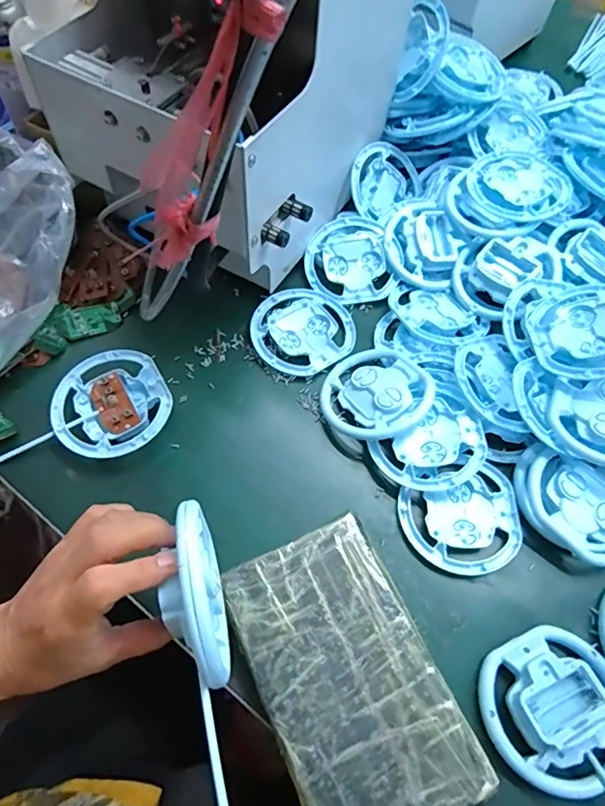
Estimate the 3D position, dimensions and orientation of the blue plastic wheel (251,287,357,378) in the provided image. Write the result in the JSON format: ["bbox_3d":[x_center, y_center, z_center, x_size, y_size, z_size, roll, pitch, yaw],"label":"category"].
[{"bbox_3d":[0.000,-0.076,0.534,0.108,0.014,0.101,1,61,-2],"label":"blue plastic wheel"}]

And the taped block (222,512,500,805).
[{"bbox_3d":[0.031,0.197,0.371,0.120,0.023,0.200,-22,64,-14],"label":"taped block"}]

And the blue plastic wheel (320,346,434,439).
[{"bbox_3d":[0.068,-0.008,0.488,0.100,0.021,0.100,-11,54,15],"label":"blue plastic wheel"}]

